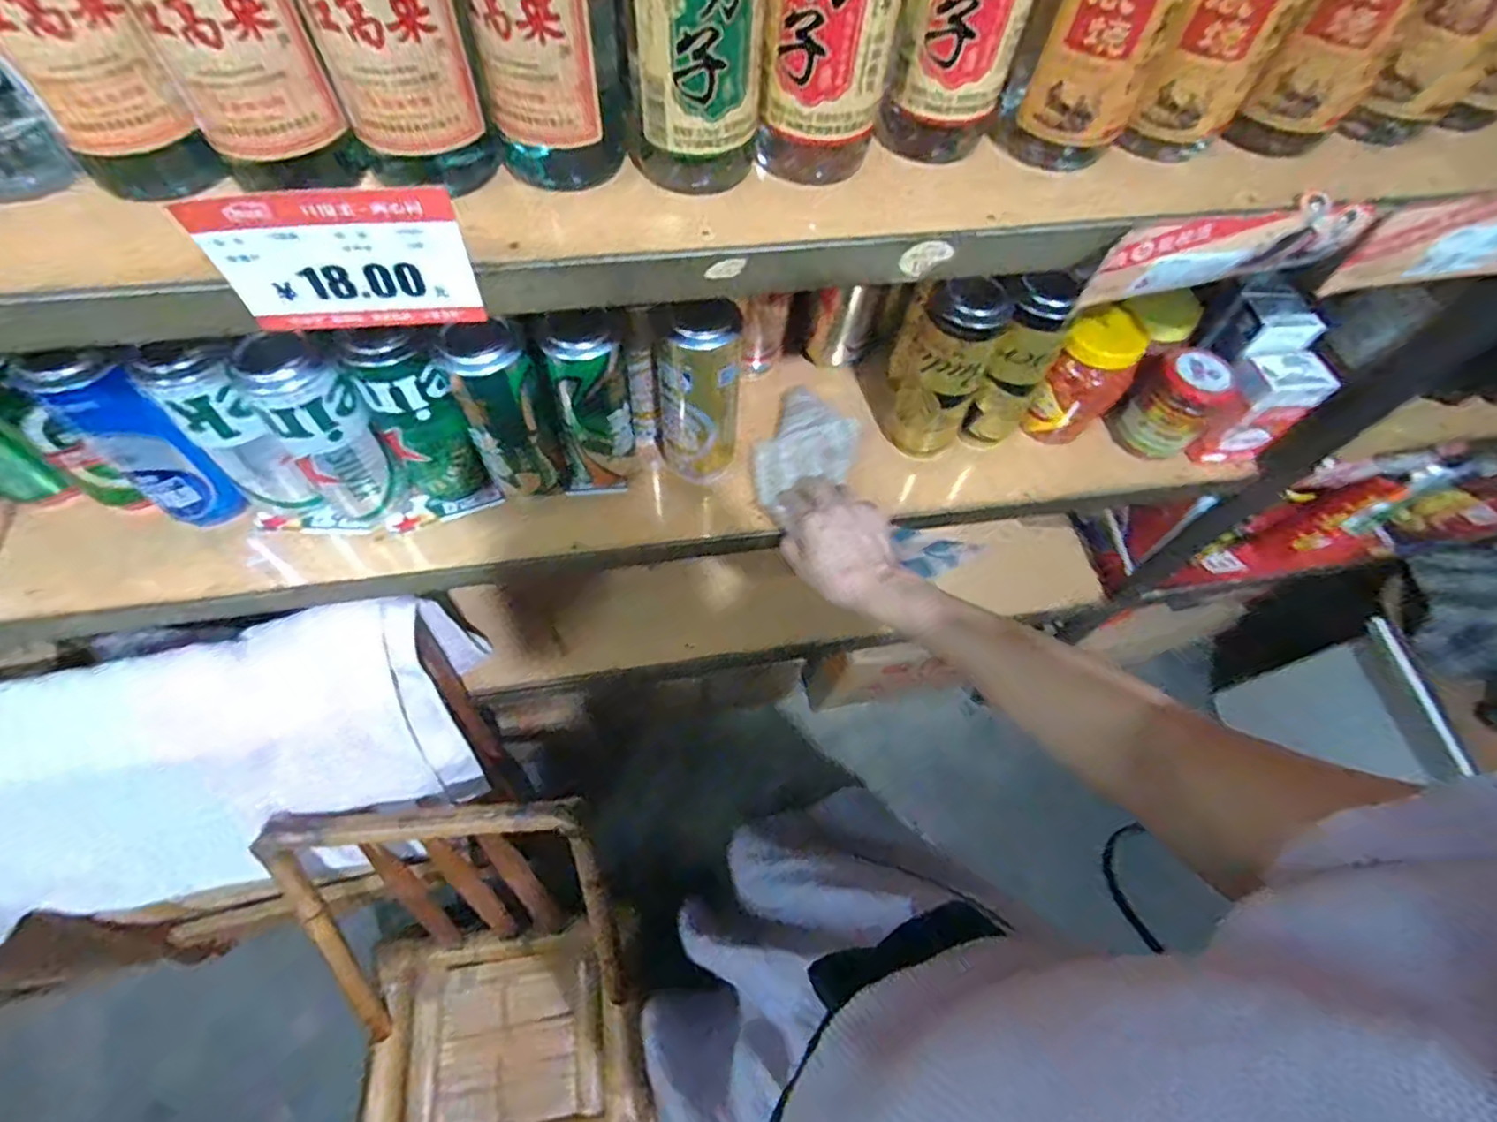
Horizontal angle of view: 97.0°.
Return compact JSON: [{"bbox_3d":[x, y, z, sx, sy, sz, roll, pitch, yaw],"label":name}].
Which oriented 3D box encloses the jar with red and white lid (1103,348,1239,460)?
[{"bbox_3d":[0.401,-0.146,0.630,0.077,0.086,0.071,-34,70,-18],"label":"jar with red and white lid"}]

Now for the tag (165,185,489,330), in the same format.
[{"bbox_3d":[-0.175,-0.130,0.291,0.100,0.067,0.006,-9,64,-8],"label":"tag"}]

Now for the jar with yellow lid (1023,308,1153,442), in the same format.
[{"bbox_3d":[0.316,-0.169,0.621,0.065,0.112,0.082,35,66,13],"label":"jar with yellow lid"}]

